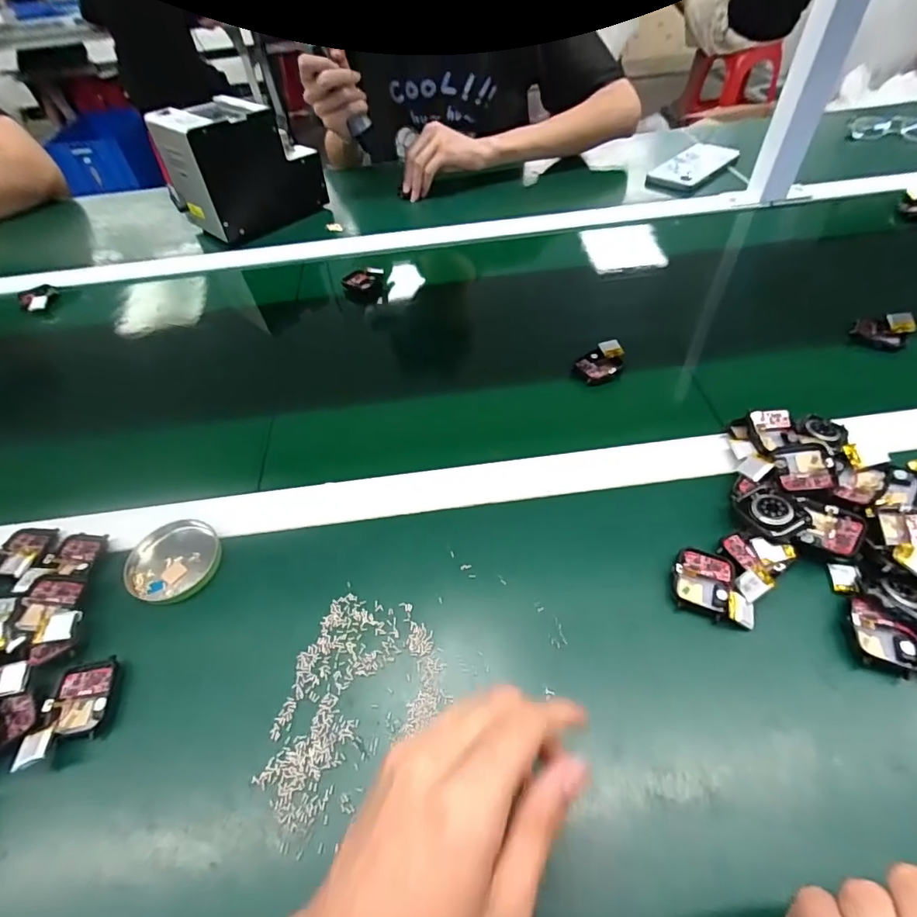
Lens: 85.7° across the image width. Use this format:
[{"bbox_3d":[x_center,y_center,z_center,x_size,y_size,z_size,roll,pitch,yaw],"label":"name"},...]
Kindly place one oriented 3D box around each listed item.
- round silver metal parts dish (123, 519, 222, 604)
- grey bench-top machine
[{"bbox_3d":[-0.214,0.078,0.373,0.065,0.010,0.065,-2,50,2],"label":"round silver metal parts dish"},{"bbox_3d":[-0.315,-0.430,0.723,0.122,0.142,0.187,34,60,28],"label":"grey bench-top machine"}]

